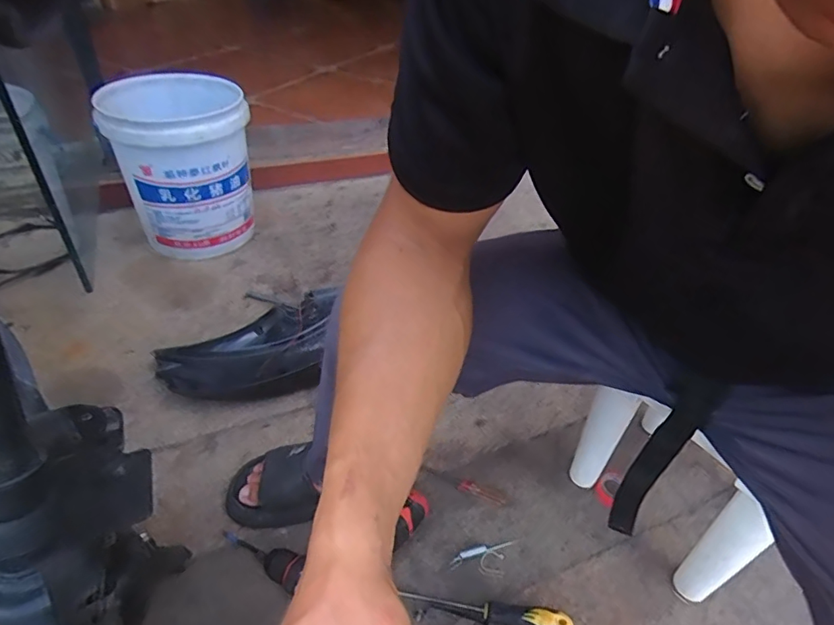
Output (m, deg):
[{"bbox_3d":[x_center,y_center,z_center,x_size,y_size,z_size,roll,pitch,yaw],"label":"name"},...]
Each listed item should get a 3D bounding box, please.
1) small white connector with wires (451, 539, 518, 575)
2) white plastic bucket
[{"bbox_3d":[0.096,0.344,0.705,0.101,0.004,0.044,-3,42,-8],"label":"small white connector with wires"},{"bbox_3d":[-0.525,-0.332,1.175,0.278,0.352,0.275,-11,43,-17],"label":"white plastic bucket"}]

